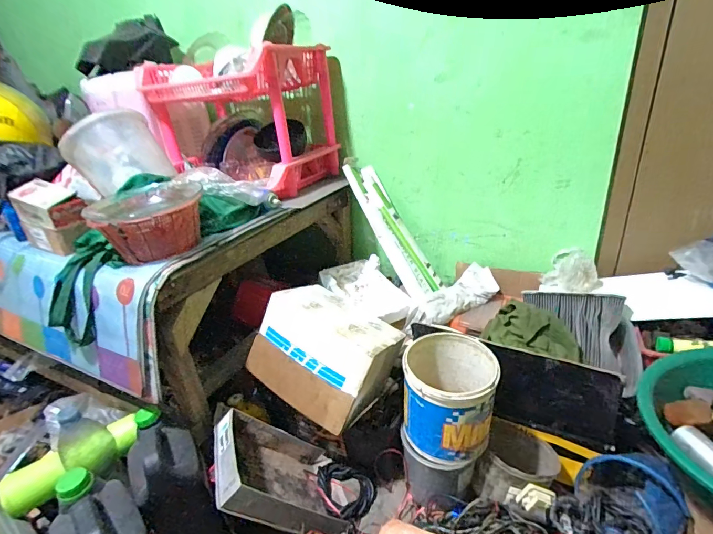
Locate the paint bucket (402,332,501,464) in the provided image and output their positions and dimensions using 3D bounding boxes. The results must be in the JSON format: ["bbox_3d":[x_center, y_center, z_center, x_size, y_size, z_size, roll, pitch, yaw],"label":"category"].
[{"bbox_3d":[0.196,0.263,0.777,0.169,0.191,0.185,-6,25,3],"label":"paint bucket"}]

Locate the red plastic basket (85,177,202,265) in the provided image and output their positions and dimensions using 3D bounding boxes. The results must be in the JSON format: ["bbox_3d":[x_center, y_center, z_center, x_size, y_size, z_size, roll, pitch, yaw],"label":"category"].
[{"bbox_3d":[-0.406,-0.087,0.749,0.199,0.110,0.201,-21,29,-27],"label":"red plastic basket"}]

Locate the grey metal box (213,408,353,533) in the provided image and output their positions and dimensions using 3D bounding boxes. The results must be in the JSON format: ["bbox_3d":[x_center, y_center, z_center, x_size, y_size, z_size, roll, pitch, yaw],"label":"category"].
[{"bbox_3d":[-0.177,0.443,0.816,0.072,0.292,0.242,-41,30,2],"label":"grey metal box"}]

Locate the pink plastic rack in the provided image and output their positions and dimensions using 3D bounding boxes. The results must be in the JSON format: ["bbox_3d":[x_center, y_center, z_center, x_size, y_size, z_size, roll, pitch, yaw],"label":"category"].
[{"bbox_3d":[-0.315,-0.418,1.103,0.445,0.340,0.348,9,30,31],"label":"pink plastic rack"}]

